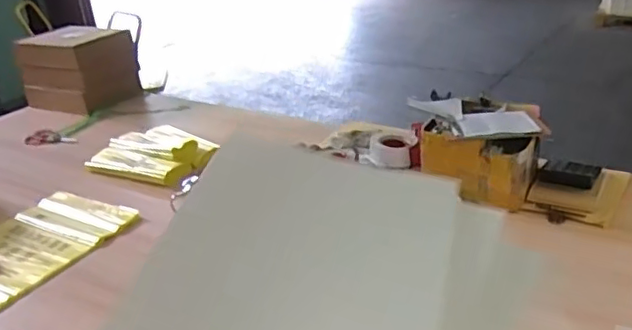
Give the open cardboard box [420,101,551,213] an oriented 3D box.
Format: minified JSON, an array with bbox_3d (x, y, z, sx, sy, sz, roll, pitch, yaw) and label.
[{"bbox_3d":[0.395,-0.043,1.403,0.251,0.149,0.254,10,29,29],"label":"open cardboard box"}]

